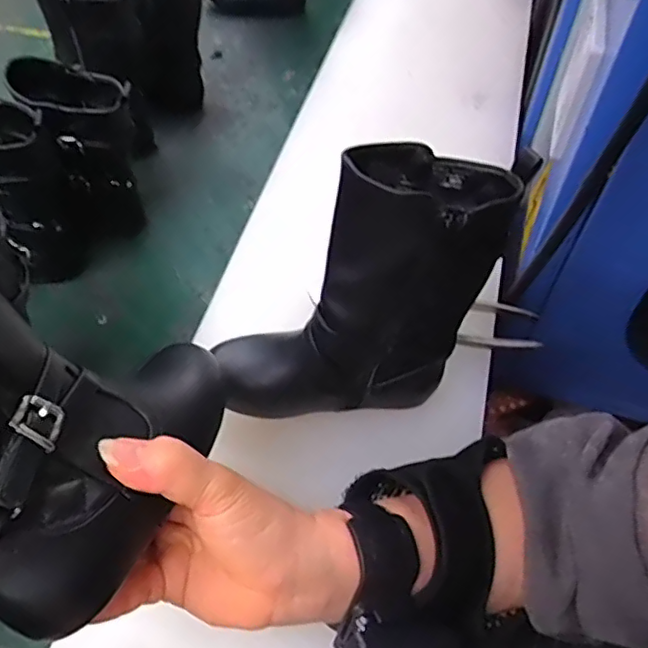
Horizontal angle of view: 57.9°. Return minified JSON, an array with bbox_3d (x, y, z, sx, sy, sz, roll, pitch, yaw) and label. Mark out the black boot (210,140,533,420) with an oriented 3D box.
[{"bbox_3d":[0.017,-0.022,0.382,0.193,0.174,0.084,-6,54,-4],"label":"black boot"}]

